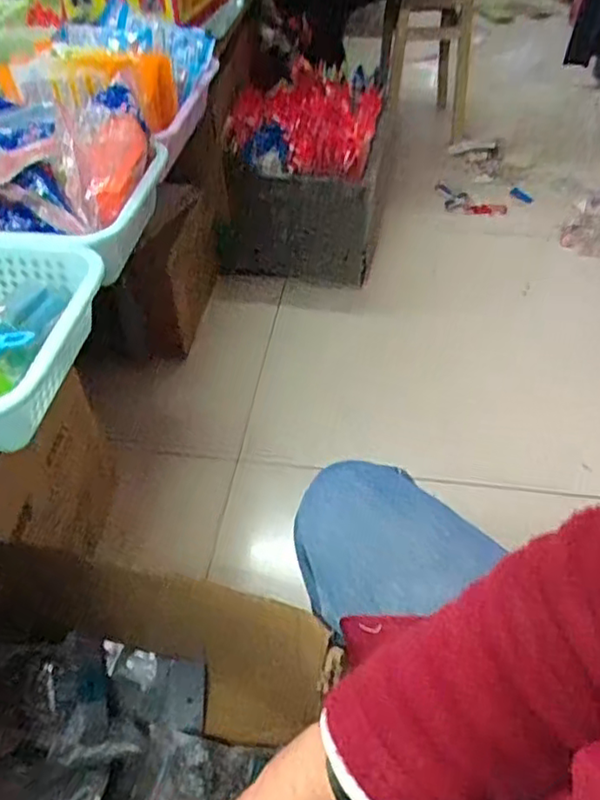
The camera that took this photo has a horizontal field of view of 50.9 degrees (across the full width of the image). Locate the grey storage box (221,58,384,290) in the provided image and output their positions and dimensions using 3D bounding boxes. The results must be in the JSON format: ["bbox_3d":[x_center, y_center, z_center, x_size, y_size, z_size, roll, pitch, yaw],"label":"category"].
[{"bbox_3d":[0.014,-0.562,1.571,0.336,0.335,0.504,5,47,6],"label":"grey storage box"}]

